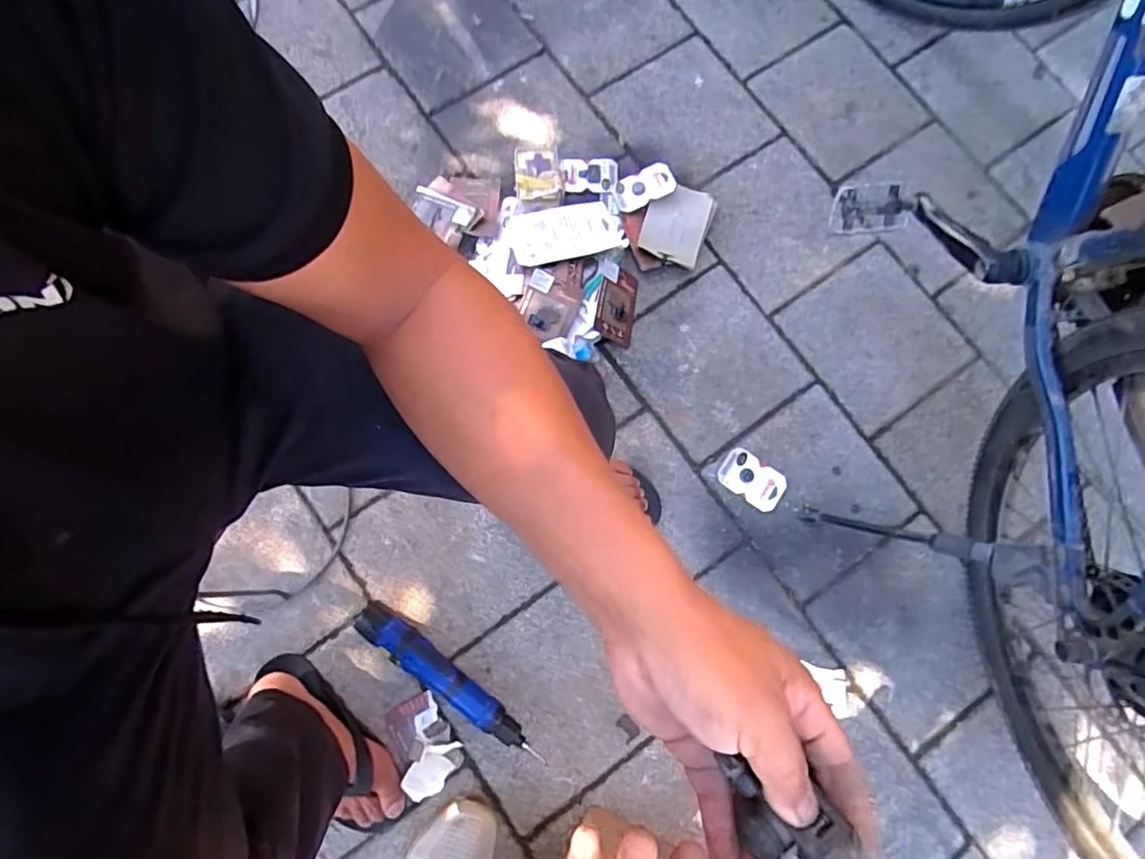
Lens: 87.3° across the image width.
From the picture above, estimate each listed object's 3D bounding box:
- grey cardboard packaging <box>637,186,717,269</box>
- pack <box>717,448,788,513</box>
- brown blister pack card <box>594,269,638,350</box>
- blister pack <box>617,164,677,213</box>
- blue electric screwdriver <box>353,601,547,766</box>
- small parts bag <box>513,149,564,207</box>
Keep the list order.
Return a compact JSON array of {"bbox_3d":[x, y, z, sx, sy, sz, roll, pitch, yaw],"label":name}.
[{"bbox_3d":[0.169,-0.334,0.970,0.100,0.043,0.139,21,79,4],"label":"grey cardboard packaging"},{"bbox_3d":[0.274,0.077,0.912,0.100,0.006,0.067,31,80,6],"label":"pack"},{"bbox_3d":[0.072,-0.194,0.943,0.076,0.008,0.119,24,73,-39],"label":"brown blister pack card"},{"bbox_3d":[0.116,-0.390,0.973,0.092,0.010,0.057,-23,90,9],"label":"blister pack"},{"bbox_3d":[-0.168,0.350,0.817,0.316,0.052,0.055,41,81,8],"label":"blue electric screwdriver"},{"bbox_3d":[-0.055,-0.407,0.967,0.074,0.018,0.104,-7,79,-1],"label":"small parts bag"}]

